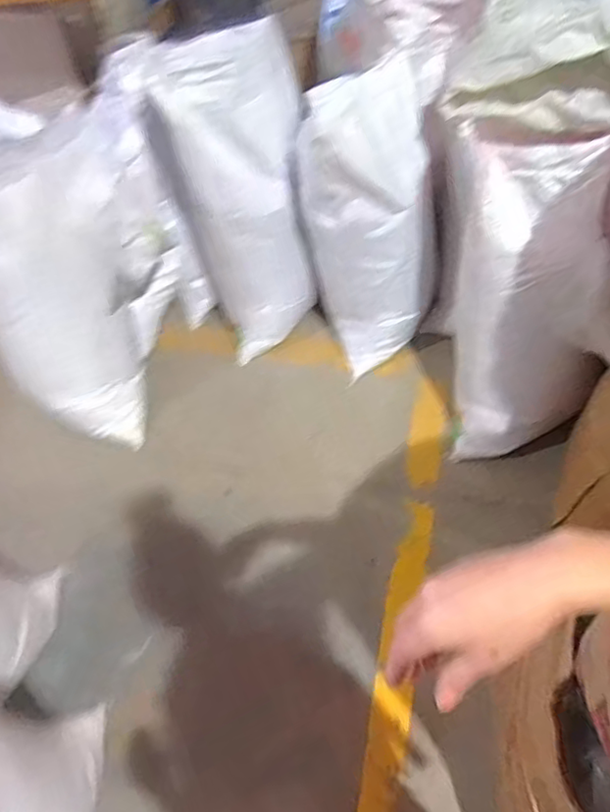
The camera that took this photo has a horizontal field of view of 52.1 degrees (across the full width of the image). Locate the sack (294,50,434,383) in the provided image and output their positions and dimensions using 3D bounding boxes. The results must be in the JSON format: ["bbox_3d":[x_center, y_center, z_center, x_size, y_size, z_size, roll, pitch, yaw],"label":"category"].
[{"bbox_3d":[0.174,-0.454,1.655,0.334,0.781,0.197,-10,31,-4],"label":"sack"}]

